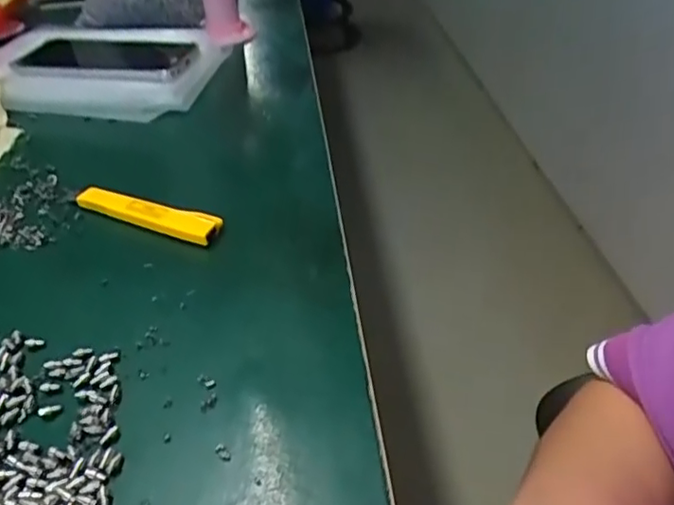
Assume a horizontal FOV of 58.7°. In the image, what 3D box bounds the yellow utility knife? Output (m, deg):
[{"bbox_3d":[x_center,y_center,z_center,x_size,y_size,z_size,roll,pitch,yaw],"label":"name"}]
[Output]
[{"bbox_3d":[-0.133,-0.027,0.416,0.118,0.015,0.020,16,43,20],"label":"yellow utility knife"}]

